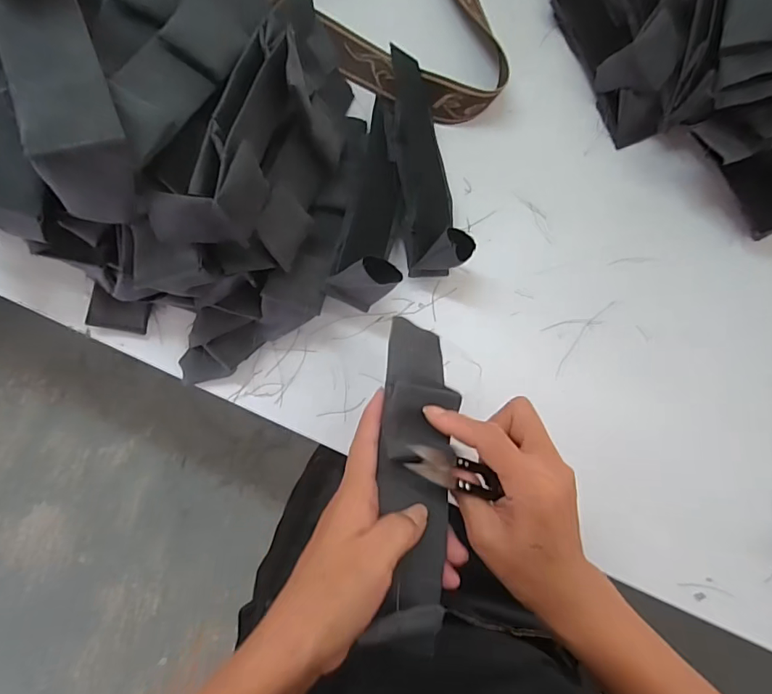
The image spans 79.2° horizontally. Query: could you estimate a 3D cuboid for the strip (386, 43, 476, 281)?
[{"bbox_3d":[0.030,-0.159,0.400,0.049,0.058,0.196,-9,85,-5],"label":"strip"}]

